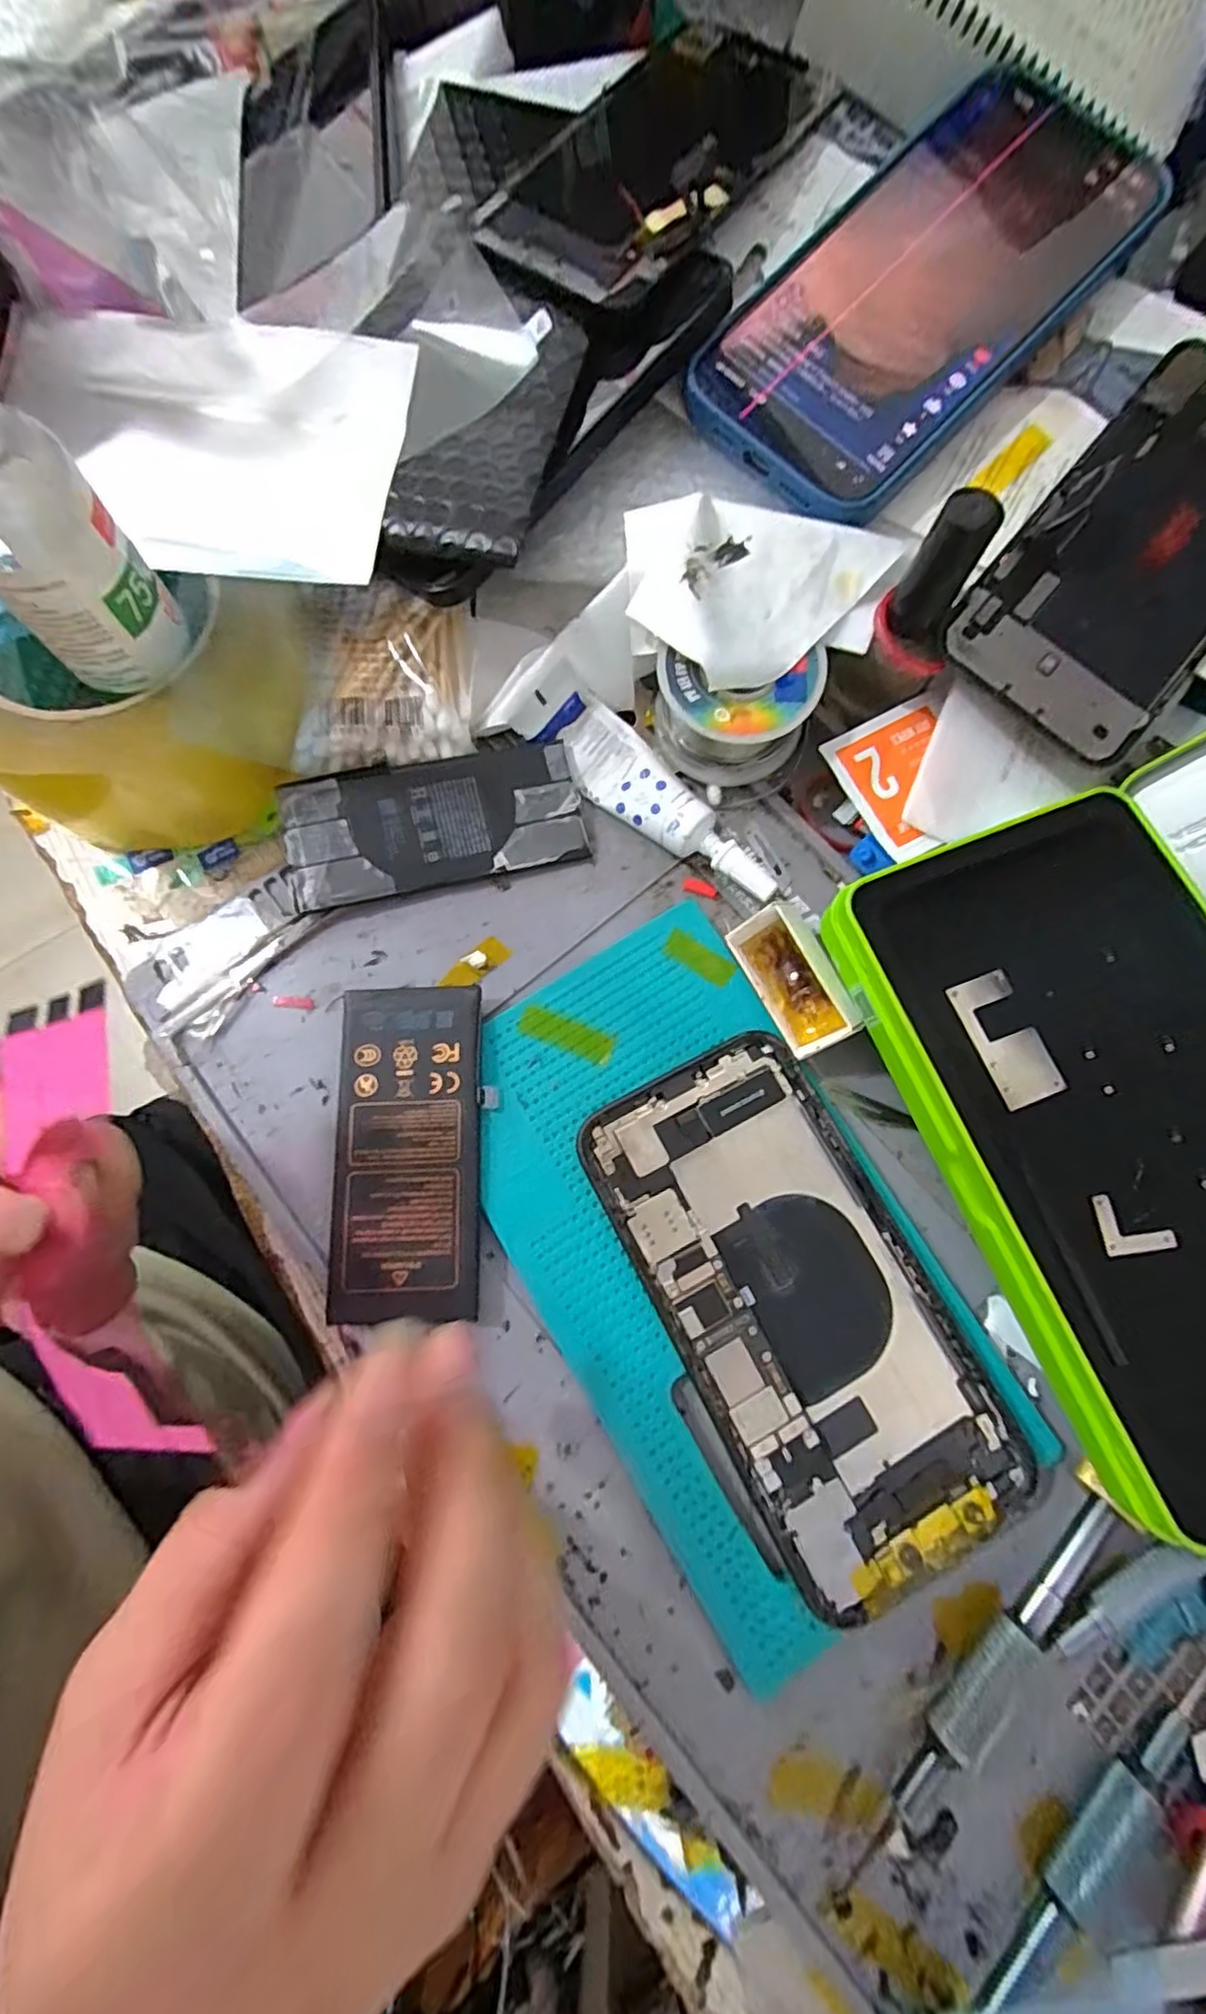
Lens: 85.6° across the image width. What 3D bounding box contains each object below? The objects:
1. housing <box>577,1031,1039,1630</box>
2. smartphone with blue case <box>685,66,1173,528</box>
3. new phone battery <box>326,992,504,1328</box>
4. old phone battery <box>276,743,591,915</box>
[{"bbox_3d":[0.057,0.086,0.193,0.075,0.007,0.147,-27,78,-8],"label":"housing"},{"bbox_3d":[0.109,-0.242,0.220,0.080,0.007,0.169,44,88,4],"label":"smartphone with blue case"},{"bbox_3d":[-0.060,0.044,0.204,0.044,0.008,0.099,-2,76,-2],"label":"new phone battery"},{"bbox_3d":[-0.058,-0.064,0.226,0.098,0.004,0.044,-14,88,-8],"label":"old phone battery"}]

